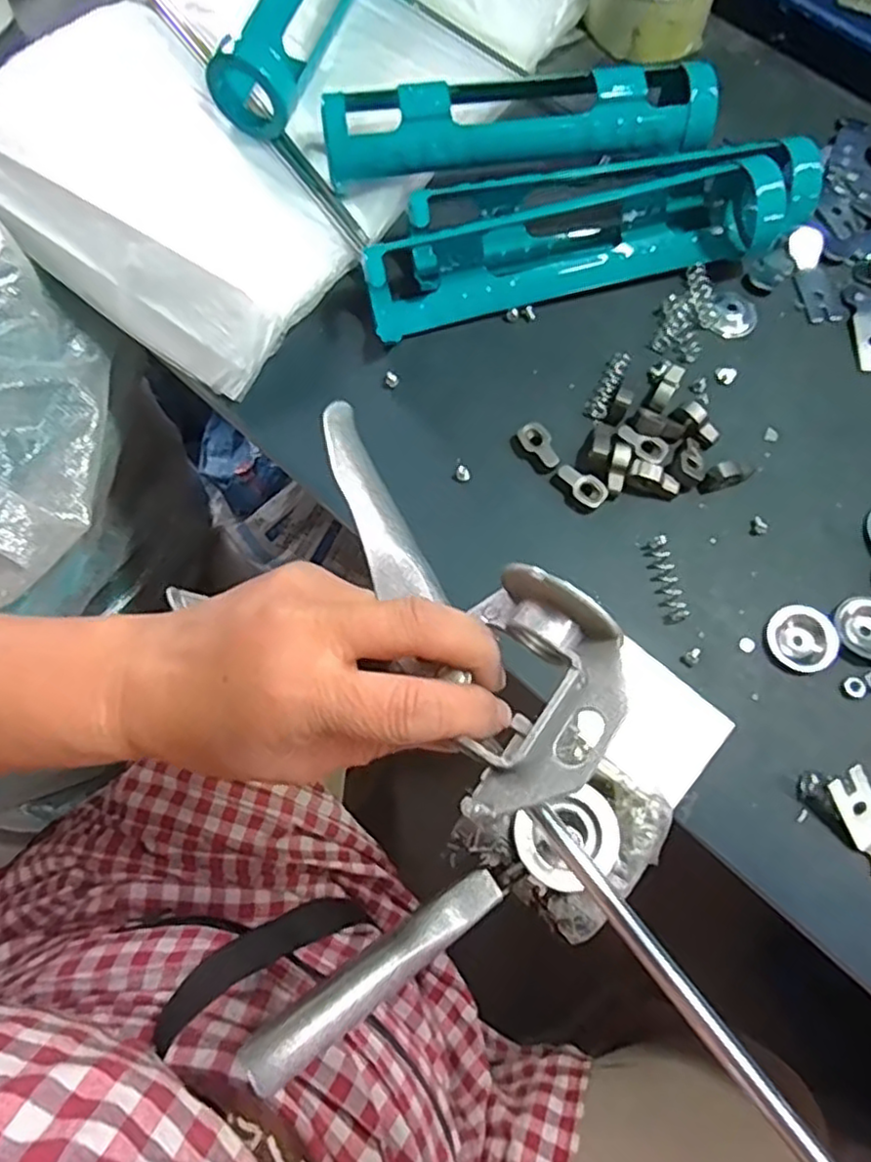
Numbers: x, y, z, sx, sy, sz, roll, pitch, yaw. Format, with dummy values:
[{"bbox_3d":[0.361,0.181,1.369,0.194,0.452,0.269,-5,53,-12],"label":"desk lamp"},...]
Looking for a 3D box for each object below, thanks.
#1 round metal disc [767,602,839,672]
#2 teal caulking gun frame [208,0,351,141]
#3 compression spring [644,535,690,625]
[{"bbox_3d":[0.195,0.031,0.362,0.034,0.005,0.034,0,72,0],"label":"round metal disc"},{"bbox_3d":[-0.079,-0.413,0.471,0.052,0.045,0.256,18,73,6],"label":"teal caulking gun frame"},{"bbox_3d":[0.126,-0.001,0.371,0.012,0.009,0.047,-12,72,-4],"label":"compression spring"}]

